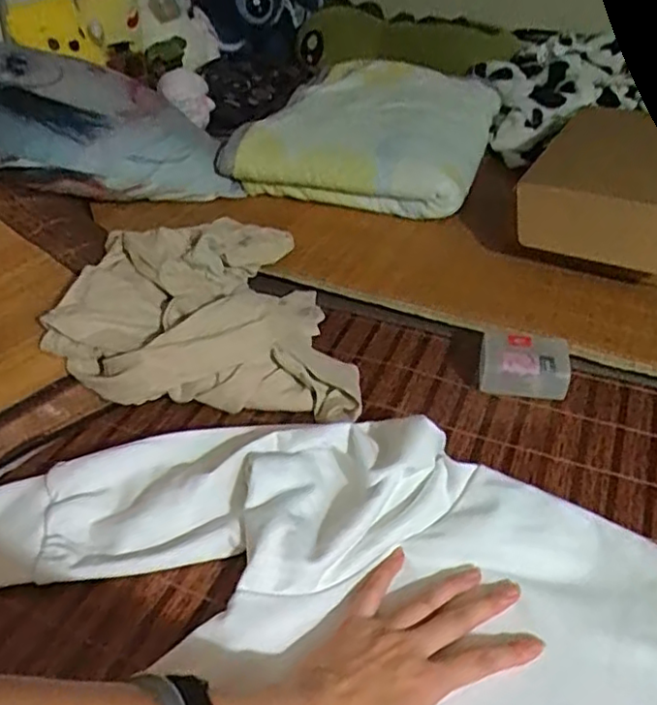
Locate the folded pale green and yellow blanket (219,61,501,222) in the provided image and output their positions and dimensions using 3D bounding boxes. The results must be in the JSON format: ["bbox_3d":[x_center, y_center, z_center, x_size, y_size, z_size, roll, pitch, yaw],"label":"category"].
[{"bbox_3d":[0.071,-0.346,1.027,0.334,0.092,0.417,12,41,15],"label":"folded pale green and yellow blanket"}]

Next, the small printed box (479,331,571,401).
[{"bbox_3d":[0.196,0.009,0.664,0.088,0.044,0.064,7,41,8],"label":"small printed box"}]

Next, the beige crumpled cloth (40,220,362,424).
[{"bbox_3d":[-0.127,-0.059,0.707,0.303,0.085,0.265,-1,40,0],"label":"beige crumpled cloth"}]

